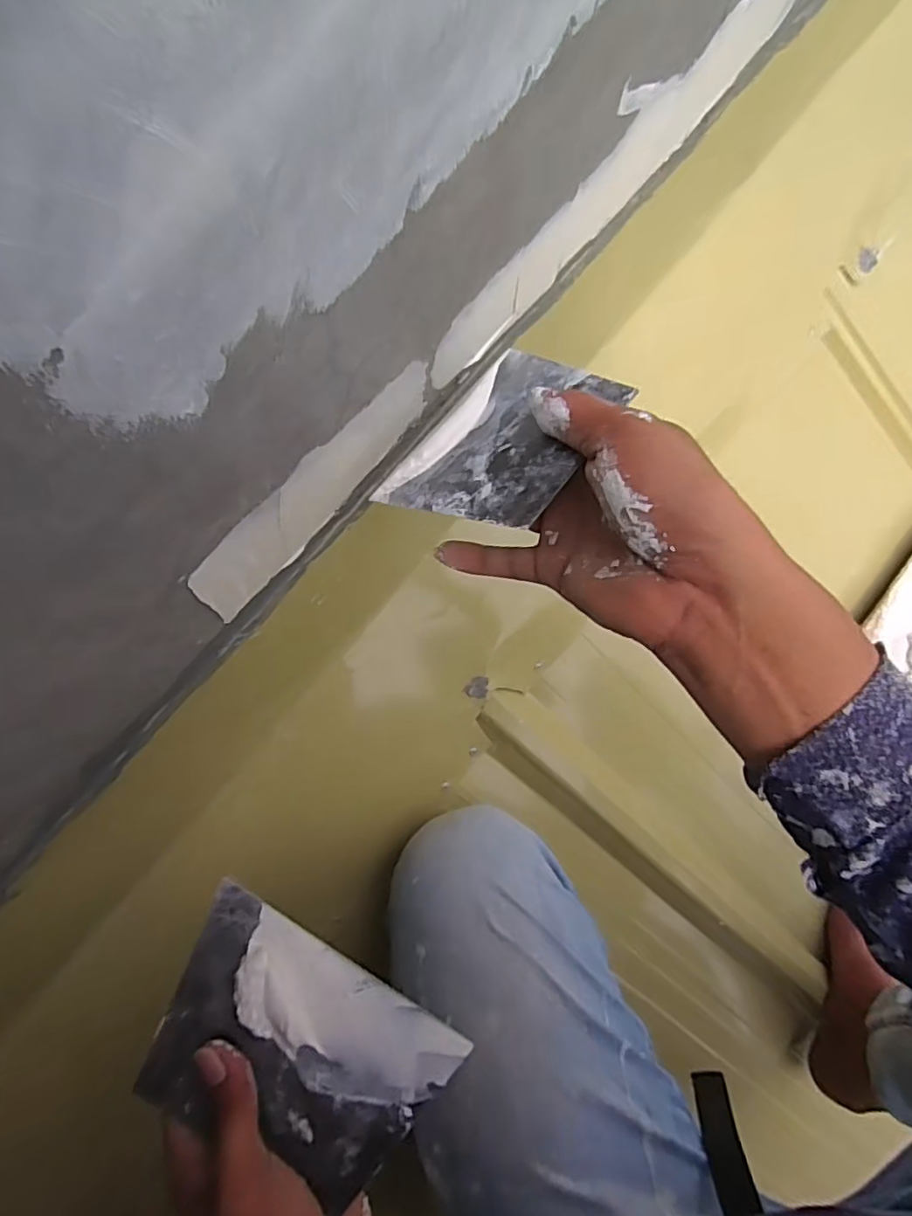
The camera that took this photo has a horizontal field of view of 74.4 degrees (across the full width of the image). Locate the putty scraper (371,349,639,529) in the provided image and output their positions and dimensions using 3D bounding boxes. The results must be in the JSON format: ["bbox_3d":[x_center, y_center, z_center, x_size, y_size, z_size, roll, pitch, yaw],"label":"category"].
[{"bbox_3d":[0.023,-0.077,0.275,0.086,0.005,0.100,32,78,40],"label":"putty scraper"}]

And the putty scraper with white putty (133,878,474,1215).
[{"bbox_3d":[-0.080,0.220,0.299,0.141,0.017,0.091,31,81,1],"label":"putty scraper with white putty"}]

